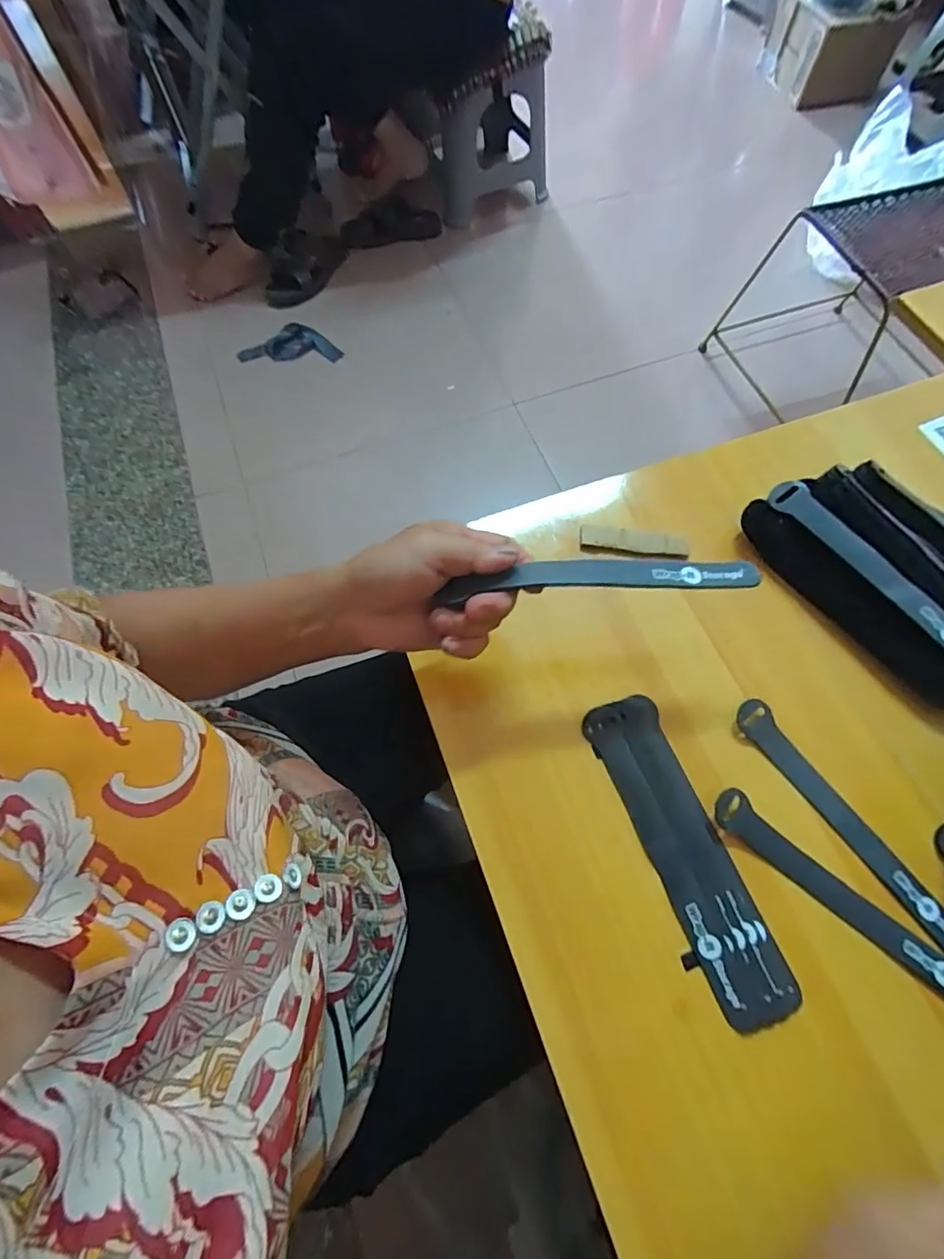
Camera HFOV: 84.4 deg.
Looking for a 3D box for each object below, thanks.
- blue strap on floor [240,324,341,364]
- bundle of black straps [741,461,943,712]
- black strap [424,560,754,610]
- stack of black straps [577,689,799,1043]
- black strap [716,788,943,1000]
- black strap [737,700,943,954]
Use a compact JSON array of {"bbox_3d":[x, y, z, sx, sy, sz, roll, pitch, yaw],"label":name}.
[{"bbox_3d":[-0.426,-0.674,1.225,0.240,0.032,0.093,1,67,0],"label":"blue strap on floor"},{"bbox_3d":[0.341,-0.039,0.394,0.139,0.046,0.249,-40,73,-16],"label":"bundle of black straps"},{"bbox_3d":[0.078,-0.031,0.315,0.194,0.012,0.023,-3,67,-5],"label":"black strap"},{"bbox_3d":[0.136,0.141,0.336,0.049,0.013,0.199,-19,68,-9],"label":"stack of black straps"},{"bbox_3d":[0.235,0.170,0.319,0.190,0.016,0.024,38,71,14],"label":"black strap"},{"bbox_3d":[0.249,0.129,0.339,0.024,0.009,0.192,-32,71,-14],"label":"black strap"}]

